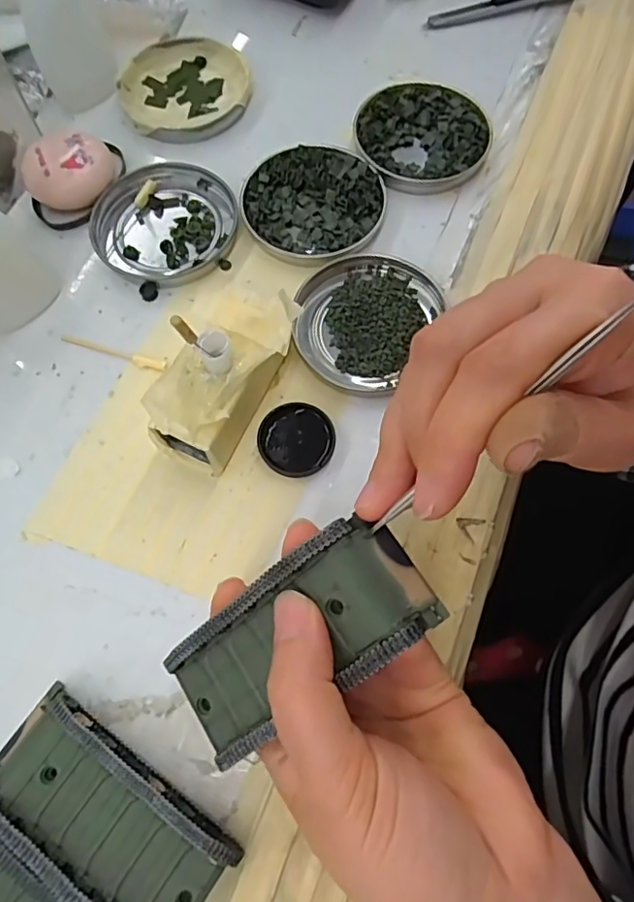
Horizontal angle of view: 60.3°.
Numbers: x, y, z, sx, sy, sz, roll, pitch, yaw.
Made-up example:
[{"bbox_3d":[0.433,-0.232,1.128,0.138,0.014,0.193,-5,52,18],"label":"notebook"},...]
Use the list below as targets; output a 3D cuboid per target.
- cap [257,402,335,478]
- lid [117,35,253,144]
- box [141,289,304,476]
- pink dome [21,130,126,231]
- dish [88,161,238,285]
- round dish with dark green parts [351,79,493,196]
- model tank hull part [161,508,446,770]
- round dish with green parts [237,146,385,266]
[{"bbox_3d":[-0.010,-0.005,0.259,0.035,0.007,0.035,0,69,1],"label":"cap"},{"bbox_3d":[-0.083,-0.225,0.339,0.078,0.013,0.077,0,69,1],"label":"lid"},{"bbox_3d":[-0.040,-0.035,0.248,0.041,0.048,0.087,26,72,11],"label":"box"},{"bbox_3d":[-0.136,-0.155,0.307,0.055,0.023,0.044,-24,71,-7],"label":"pink dome"},{"bbox_3d":[-0.087,-0.128,0.304,0.077,0.008,0.077,0,69,1],"label":"dish"},{"bbox_3d":[0.062,-0.186,0.321,0.077,0.009,0.076,6,70,4],"label":"round dish with dark green parts"},{"bbox_3d":[-0.009,0.063,0.181,0.095,0.018,0.042,-40,71,19],"label":"model tank hull part"},{"bbox_3d":[-0.002,-0.138,0.305,0.077,0.008,0.075,0,69,1],"label":"round dish with green parts"}]

